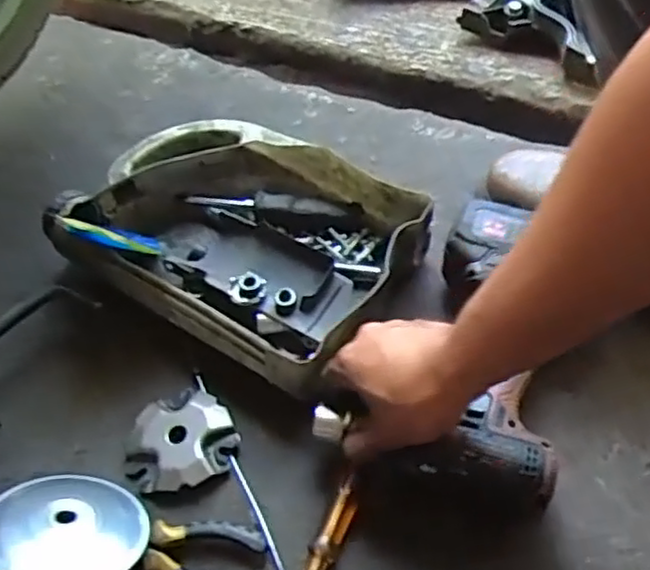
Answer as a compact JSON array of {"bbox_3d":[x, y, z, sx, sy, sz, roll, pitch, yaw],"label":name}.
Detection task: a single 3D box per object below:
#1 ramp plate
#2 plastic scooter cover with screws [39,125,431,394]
[{"bbox_3d":[-0.115,0.124,0.563,0.085,0.017,0.081,-2,55,3],"label":"ramp plate"},{"bbox_3d":[-0.072,-0.045,0.643,0.291,0.076,0.209,29,62,22],"label":"plastic scooter cover with screws"}]

